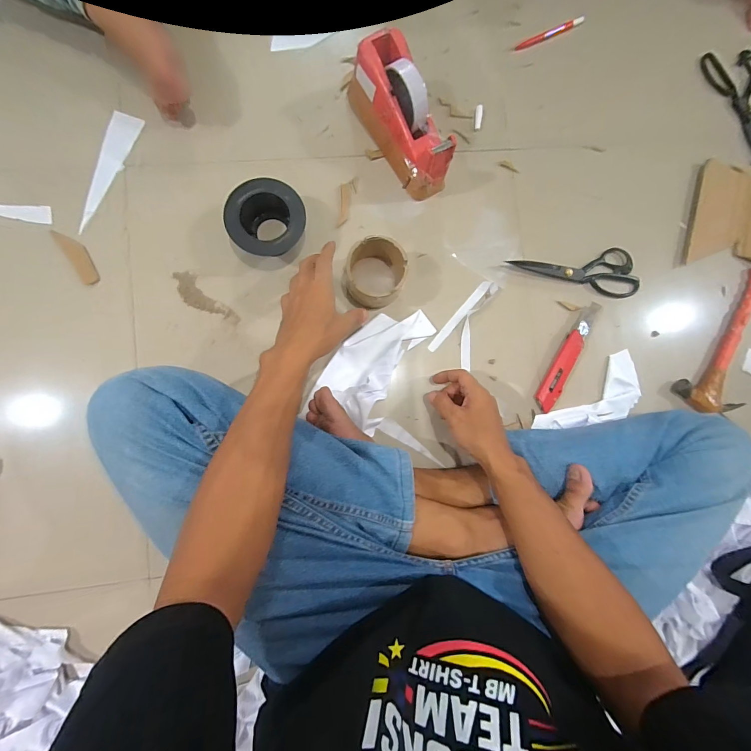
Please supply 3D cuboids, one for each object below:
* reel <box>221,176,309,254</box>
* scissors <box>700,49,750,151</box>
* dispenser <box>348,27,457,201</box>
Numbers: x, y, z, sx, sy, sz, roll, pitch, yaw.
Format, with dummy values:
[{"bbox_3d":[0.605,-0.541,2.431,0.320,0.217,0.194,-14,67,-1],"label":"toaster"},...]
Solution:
[{"bbox_3d":[-0.153,-0.221,0.507,0.104,0.052,0.097,0,84,-4],"label":"reel"},{"bbox_3d":[0.637,-0.463,0.602,0.096,0.010,0.209,-12,86,-5],"label":"scissors"},{"bbox_3d":[0.040,-0.371,0.506,0.071,0.105,0.200,-32,88,-7],"label":"dispenser"}]

